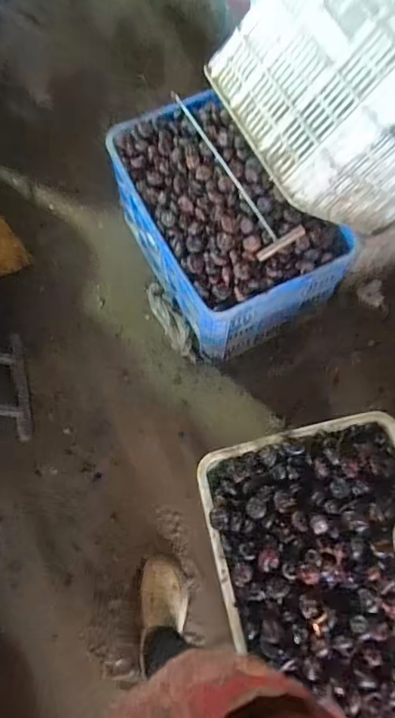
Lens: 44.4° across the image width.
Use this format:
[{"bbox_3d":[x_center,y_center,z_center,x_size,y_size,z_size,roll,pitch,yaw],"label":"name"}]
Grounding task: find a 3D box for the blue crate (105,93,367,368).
[{"bbox_3d":[0.061,-0.373,1.289,0.389,0.291,0.594,-29,73,-10],"label":"blue crate"}]

